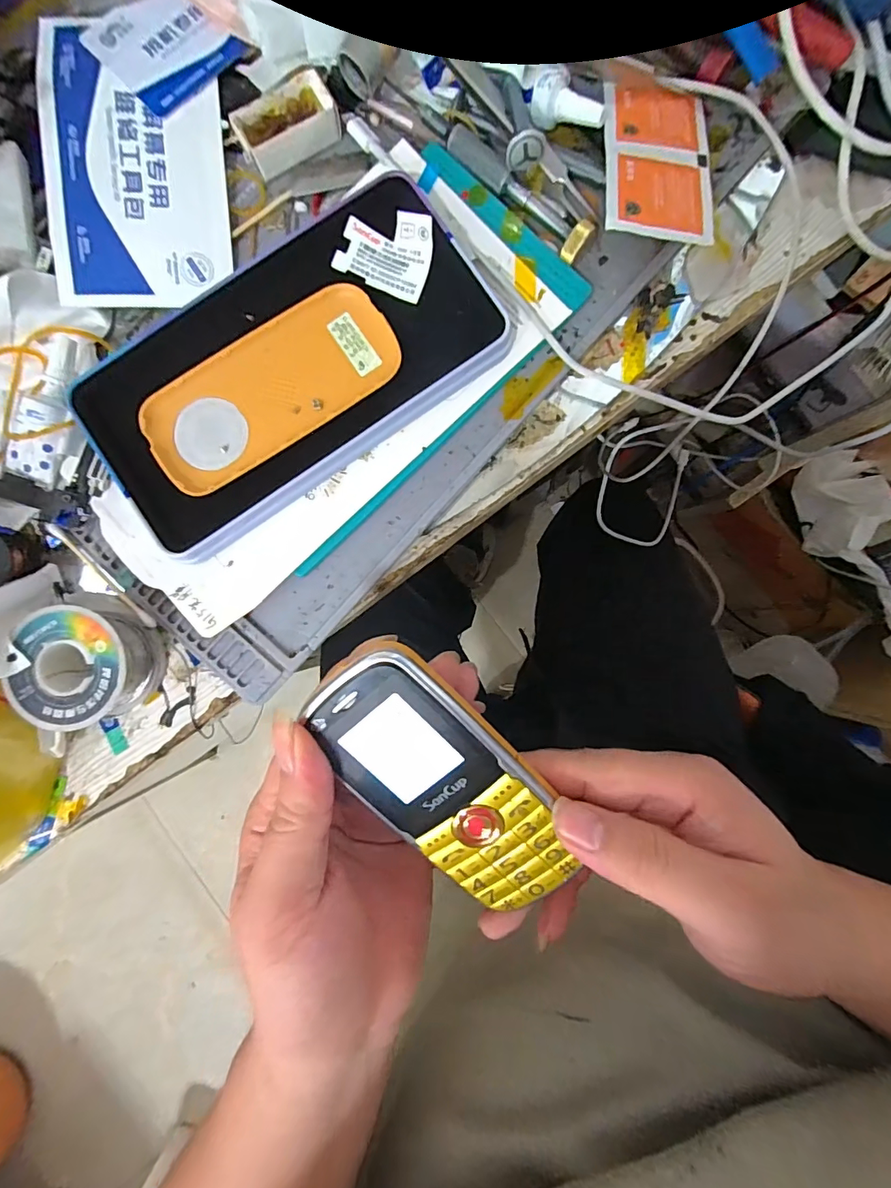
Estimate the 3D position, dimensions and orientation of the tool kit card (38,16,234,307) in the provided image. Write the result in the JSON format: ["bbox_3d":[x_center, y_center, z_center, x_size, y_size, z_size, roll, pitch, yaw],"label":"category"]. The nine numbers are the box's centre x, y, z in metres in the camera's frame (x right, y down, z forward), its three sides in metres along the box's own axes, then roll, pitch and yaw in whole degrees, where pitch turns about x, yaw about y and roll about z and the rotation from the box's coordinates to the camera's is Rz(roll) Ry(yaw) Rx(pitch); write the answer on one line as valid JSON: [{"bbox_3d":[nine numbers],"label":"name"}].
[{"bbox_3d":[-0.150,-0.210,0.231,0.080,0.011,0.131,-4,87,2],"label":"tool kit card"}]

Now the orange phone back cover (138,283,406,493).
[{"bbox_3d":[-0.079,-0.094,0.217,0.116,0.007,0.052,-32,86,0],"label":"orange phone back cover"}]

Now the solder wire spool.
[{"bbox_3d":[-0.163,0.032,0.218,0.047,0.030,0.051,0,87,2],"label":"solder wire spool"}]

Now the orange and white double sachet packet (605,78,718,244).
[{"bbox_3d":[0.099,-0.205,0.222,0.050,0.004,0.093,6,76,-5],"label":"orange and white double sachet packet"}]

